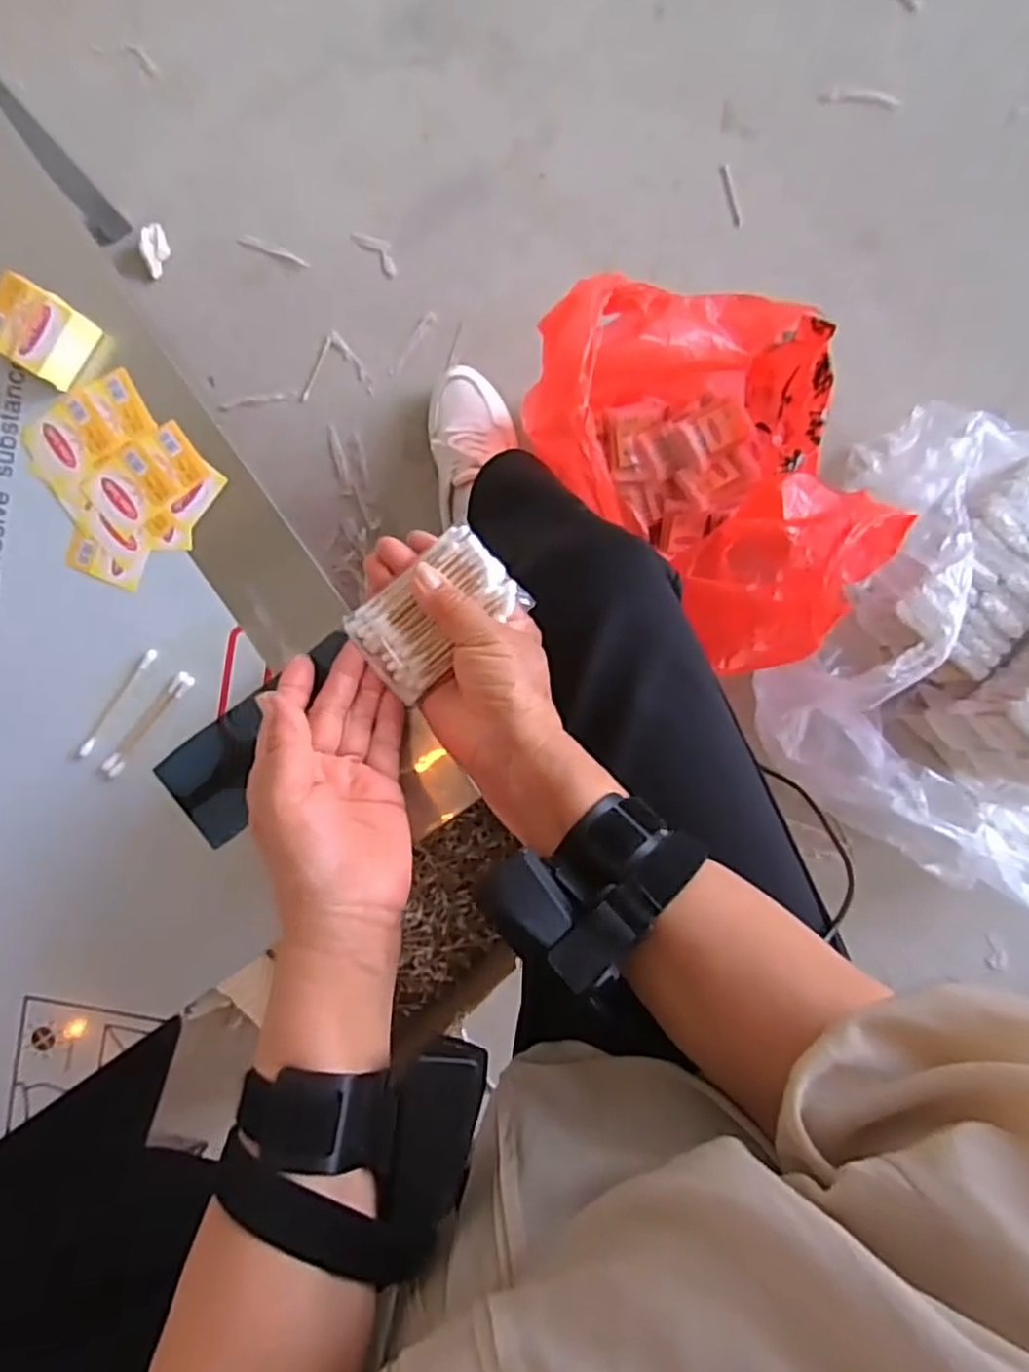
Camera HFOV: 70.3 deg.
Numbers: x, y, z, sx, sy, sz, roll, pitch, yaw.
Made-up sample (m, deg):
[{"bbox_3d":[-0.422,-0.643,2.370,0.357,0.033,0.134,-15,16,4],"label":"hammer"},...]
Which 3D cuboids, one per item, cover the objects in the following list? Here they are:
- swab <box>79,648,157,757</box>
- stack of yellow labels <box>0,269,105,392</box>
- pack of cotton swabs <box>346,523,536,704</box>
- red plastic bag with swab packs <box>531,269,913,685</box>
[{"bbox_3d":[-0.228,0.010,0.418,0.007,0.004,0.074,35,94,-1],"label":"swab"},{"bbox_3d":[-0.262,-0.195,0.403,0.050,0.022,0.042,33,94,-1],"label":"stack of yellow labels"},{"bbox_3d":[-0.043,-0.040,0.399,0.089,0.011,0.058,-40,92,3],"label":"pack of cotton swabs"},{"bbox_3d":[0.199,-0.223,0.717,0.264,0.235,0.348,-37,91,2],"label":"red plastic bag with swab packs"}]

